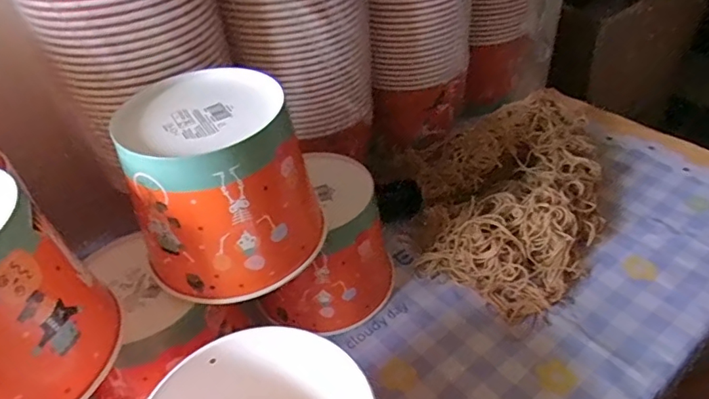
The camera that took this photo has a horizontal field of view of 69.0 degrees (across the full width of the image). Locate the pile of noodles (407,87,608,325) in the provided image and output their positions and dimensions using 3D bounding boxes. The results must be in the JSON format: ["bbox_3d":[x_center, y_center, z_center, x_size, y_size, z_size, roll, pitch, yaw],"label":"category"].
[{"bbox_3d":[0.183,-0.022,0.649,0.242,0.075,0.340,16,45,22],"label":"pile of noodles"}]

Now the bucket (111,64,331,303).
[{"bbox_3d":[-0.107,-0.017,0.431,0.148,0.129,0.143,-18,43,-15],"label":"bucket"}]

